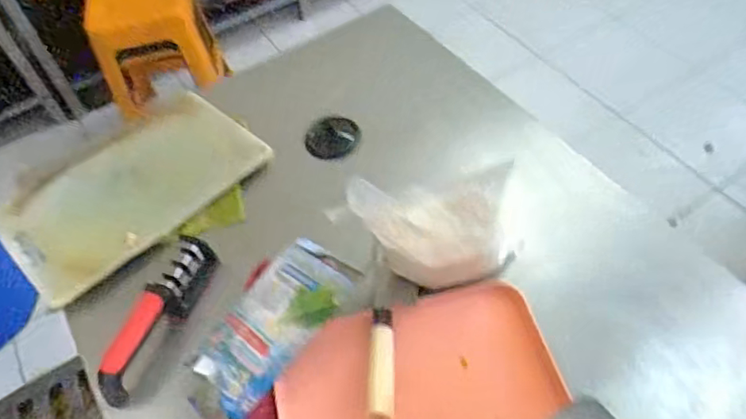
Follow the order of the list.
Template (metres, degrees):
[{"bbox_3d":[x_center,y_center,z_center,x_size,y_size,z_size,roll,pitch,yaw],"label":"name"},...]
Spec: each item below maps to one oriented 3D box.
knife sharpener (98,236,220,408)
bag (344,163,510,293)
[{"bbox_3d":[-0.242,0.127,0.646,0.050,0.064,0.196,14,59,14],"label":"knife sharpener"},{"bbox_3d":[0.080,0.028,0.623,0.166,0.109,0.087,-3,57,3],"label":"bag"}]

